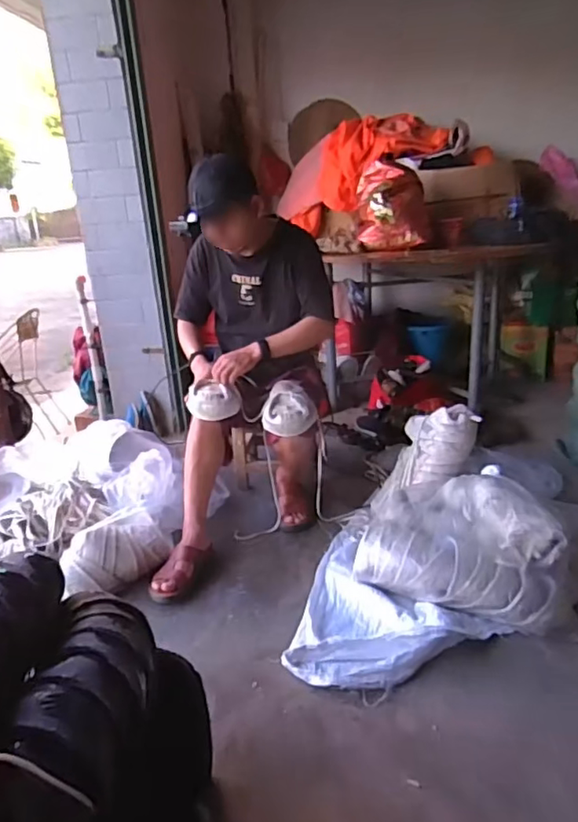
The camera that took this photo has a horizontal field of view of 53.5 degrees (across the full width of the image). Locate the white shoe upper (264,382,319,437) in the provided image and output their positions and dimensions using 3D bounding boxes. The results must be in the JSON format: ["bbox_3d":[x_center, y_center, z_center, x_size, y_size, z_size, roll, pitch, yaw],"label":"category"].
[{"bbox_3d":[-0.001,-0.008,1.647,0.152,0.081,0.235,-4,20,0],"label":"white shoe upper"}]

